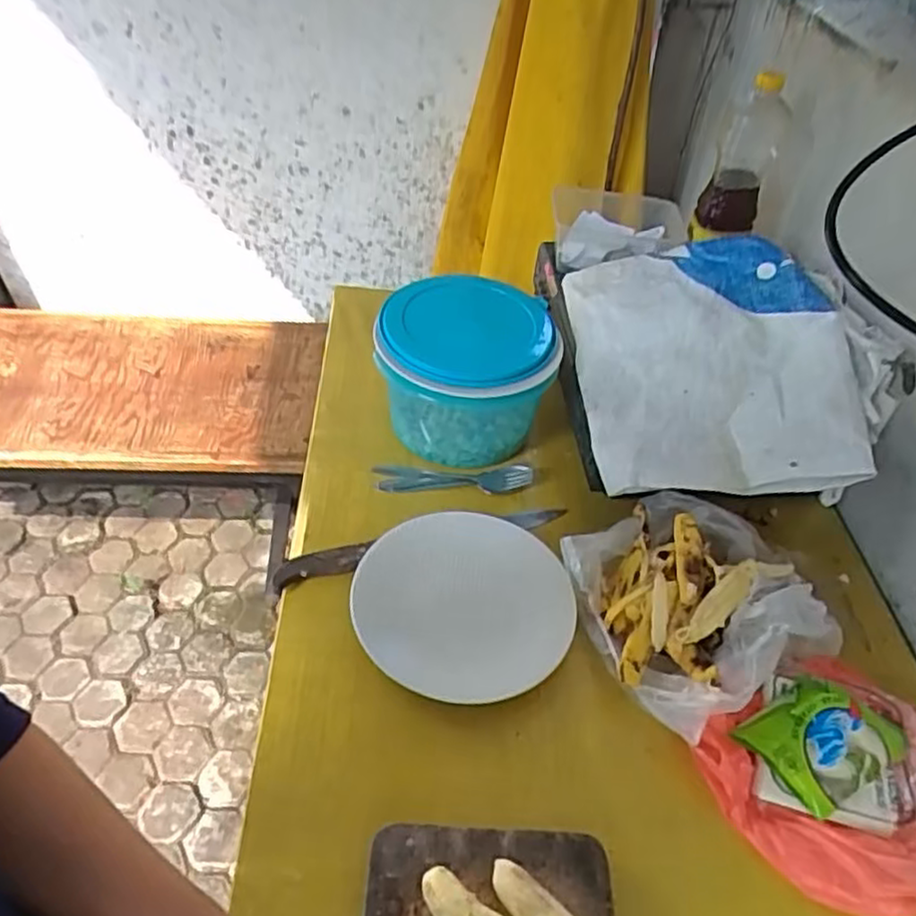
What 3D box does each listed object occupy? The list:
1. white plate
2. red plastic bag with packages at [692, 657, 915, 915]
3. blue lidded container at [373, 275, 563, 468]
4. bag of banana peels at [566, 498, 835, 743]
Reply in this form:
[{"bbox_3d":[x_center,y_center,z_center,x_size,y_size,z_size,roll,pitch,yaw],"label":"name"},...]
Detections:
[{"bbox_3d":[0.005,0.124,0.650,0.192,0.014,0.193,0,43,0],"label":"white plate"},{"bbox_3d":[0.304,0.245,0.548,0.177,0.070,0.170,-24,51,-26],"label":"red plastic bag with packages"},{"bbox_3d":[0.008,-0.095,0.805,0.193,0.141,0.167,9,45,5],"label":"blue lidded container"},{"bbox_3d":[0.214,0.121,0.642,0.199,0.094,0.198,-20,49,-23],"label":"bag of banana peels"}]

